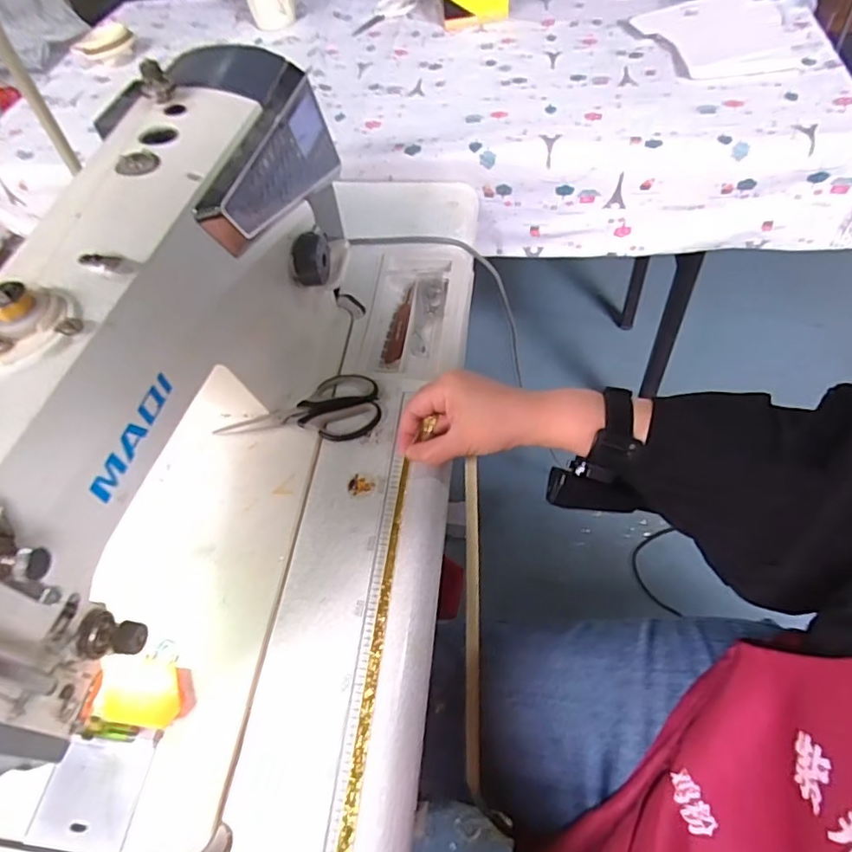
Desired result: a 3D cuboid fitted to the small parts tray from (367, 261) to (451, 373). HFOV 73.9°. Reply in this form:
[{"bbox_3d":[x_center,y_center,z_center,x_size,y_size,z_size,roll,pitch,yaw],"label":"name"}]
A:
[{"bbox_3d":[-0.016,-0.119,0.594,0.069,0.014,0.152,3,54,7],"label":"small parts tray"}]

